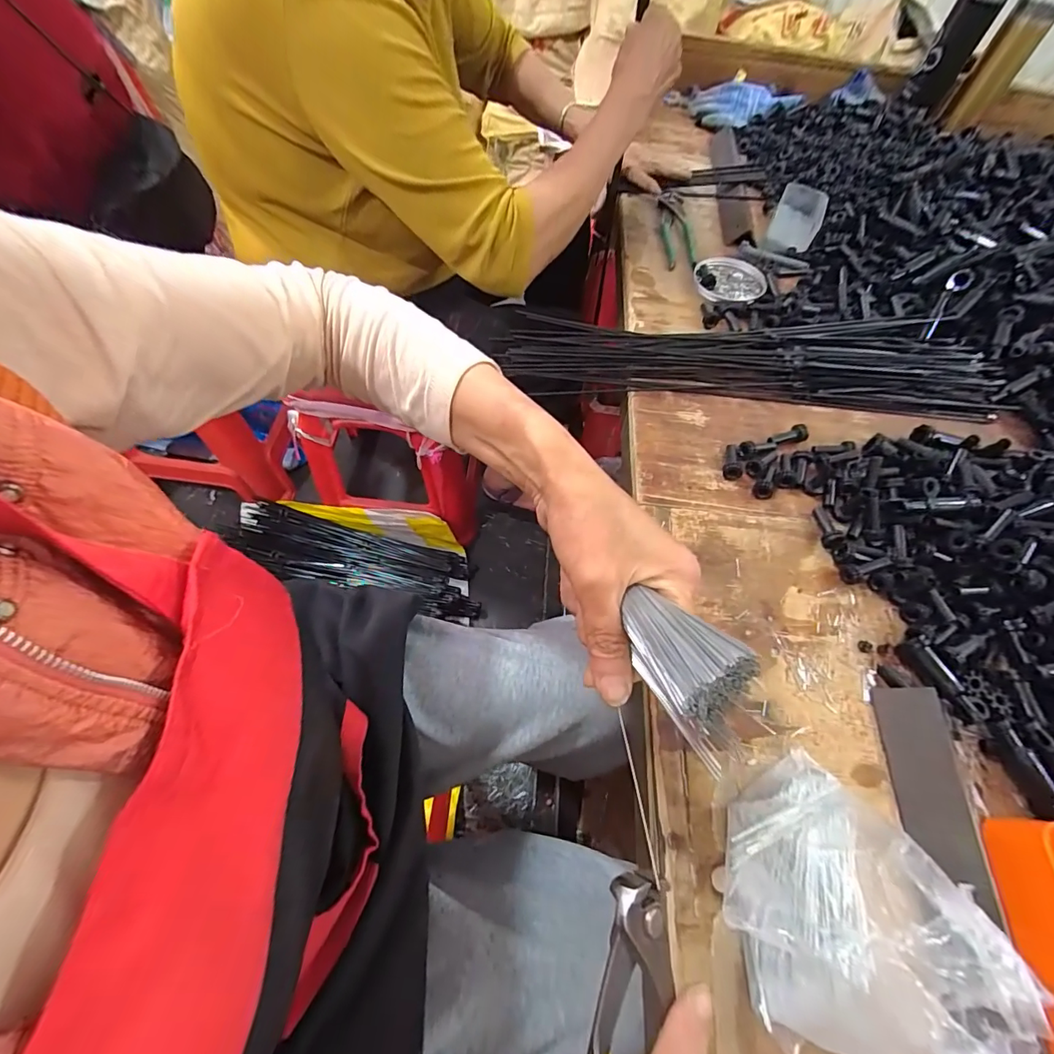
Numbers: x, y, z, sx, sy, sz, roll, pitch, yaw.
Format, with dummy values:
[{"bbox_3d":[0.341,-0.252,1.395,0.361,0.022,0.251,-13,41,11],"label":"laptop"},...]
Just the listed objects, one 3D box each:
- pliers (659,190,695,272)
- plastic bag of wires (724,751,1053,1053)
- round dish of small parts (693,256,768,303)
[{"bbox_3d":[0.209,-0.415,0.644,0.039,0.010,0.172,4,61,-2],"label":"pliers"},{"bbox_3d":[0.170,0.208,0.258,0.116,0.081,0.137,-9,61,-7],"label":"plastic bag of wires"},{"bbox_3d":[0.261,-0.317,0.598,0.089,0.014,0.104,19,61,6],"label":"round dish of small parts"}]

